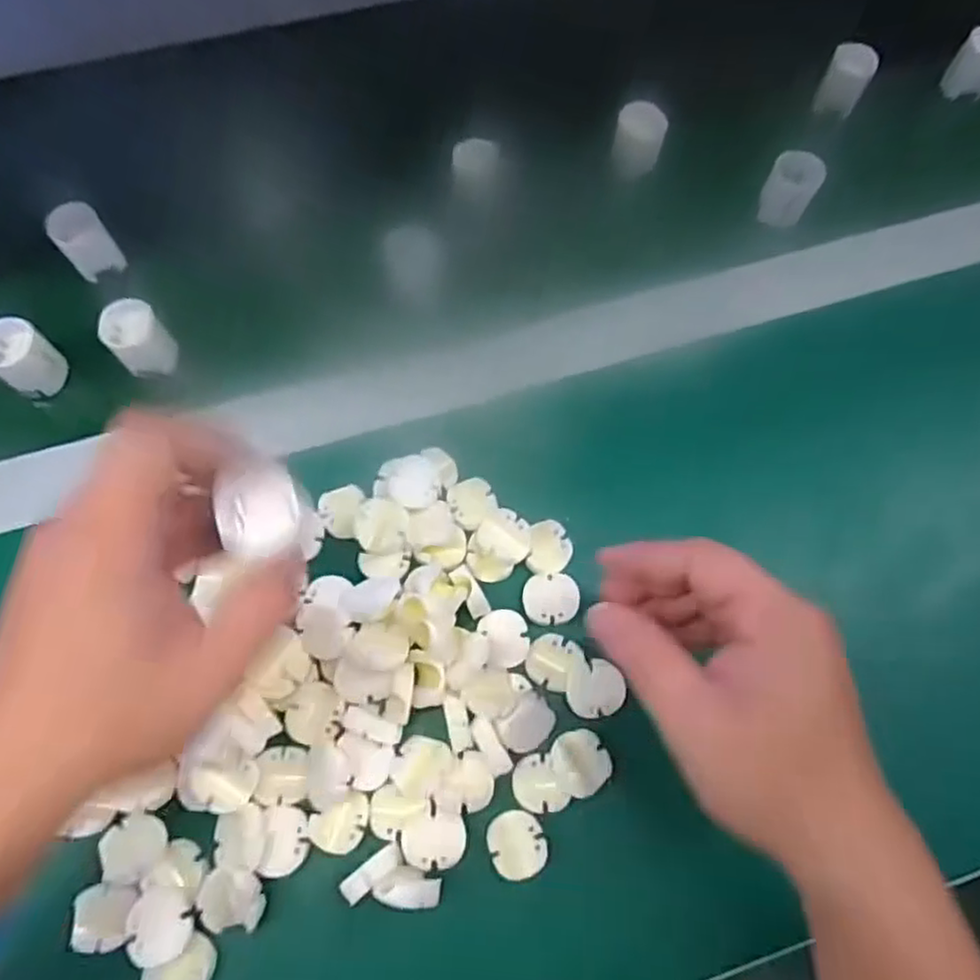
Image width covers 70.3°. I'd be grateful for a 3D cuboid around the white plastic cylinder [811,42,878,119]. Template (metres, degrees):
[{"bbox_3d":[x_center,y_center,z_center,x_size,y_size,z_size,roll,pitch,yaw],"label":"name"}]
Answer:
[{"bbox_3d":[0.240,-0.277,0.469,0.026,0.033,0.032,20,71,4],"label":"white plastic cylinder"}]

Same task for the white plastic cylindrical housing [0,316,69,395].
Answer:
[{"bbox_3d":[-0.259,-0.073,0.387,0.030,0.037,0.030,1,70,-2],"label":"white plastic cylindrical housing"}]

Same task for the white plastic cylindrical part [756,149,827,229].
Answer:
[{"bbox_3d":[0.187,-0.187,0.434,0.029,0.037,0.025,24,71,6],"label":"white plastic cylindrical part"}]

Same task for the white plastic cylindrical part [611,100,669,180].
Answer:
[{"bbox_3d":[0.095,-0.224,0.446,0.030,0.031,0.030,1,70,-2],"label":"white plastic cylindrical part"}]

